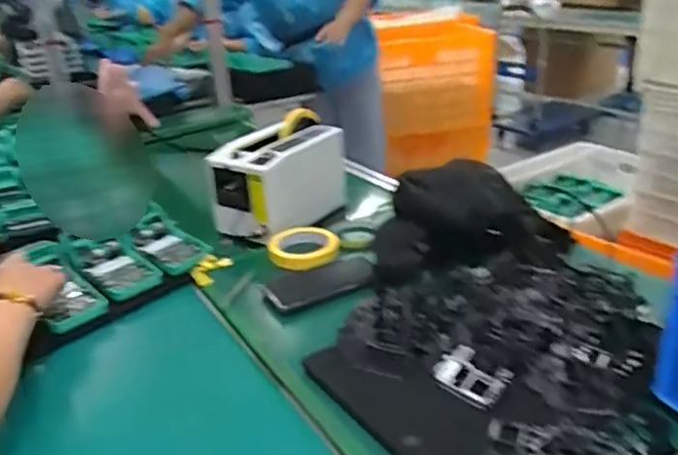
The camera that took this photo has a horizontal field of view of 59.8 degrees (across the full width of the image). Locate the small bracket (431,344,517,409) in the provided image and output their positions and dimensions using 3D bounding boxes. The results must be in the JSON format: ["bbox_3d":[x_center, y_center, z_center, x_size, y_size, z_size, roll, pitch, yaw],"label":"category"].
[{"bbox_3d":[0.133,0.150,0.593,0.071,0.011,0.053,22,57,40],"label":"small bracket"}]

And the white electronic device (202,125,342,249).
[{"bbox_3d":[-0.103,-0.093,1.031,0.135,0.126,0.226,16,32,36],"label":"white electronic device"}]

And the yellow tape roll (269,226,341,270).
[{"bbox_3d":[-0.052,0.025,0.892,0.104,0.023,0.108,-5,25,-2],"label":"yellow tape roll"}]

